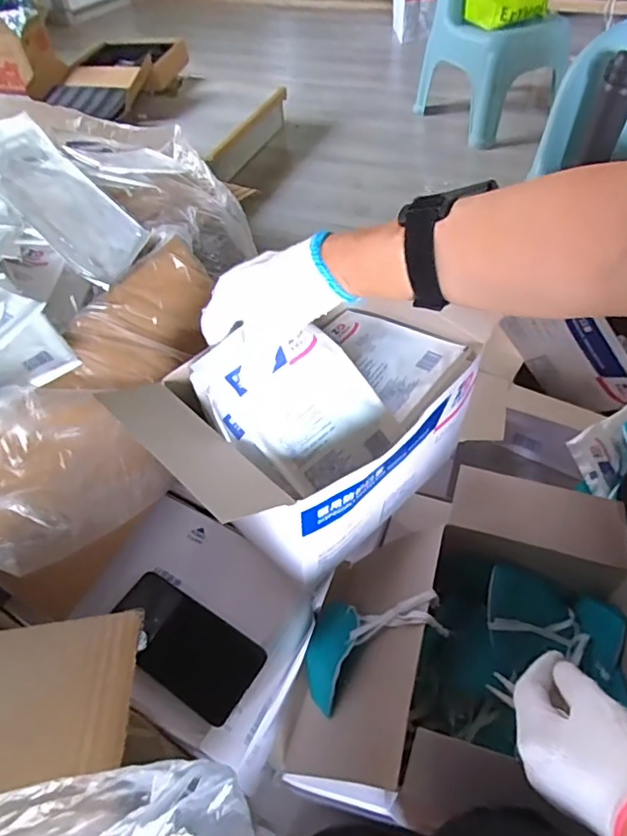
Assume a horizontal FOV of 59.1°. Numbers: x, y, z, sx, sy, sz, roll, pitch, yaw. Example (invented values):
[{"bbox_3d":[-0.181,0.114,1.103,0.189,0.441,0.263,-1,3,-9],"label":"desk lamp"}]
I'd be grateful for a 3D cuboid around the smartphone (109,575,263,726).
[{"bbox_3d":[-0.129,0.218,0.538,0.158,0.014,0.075,26,57,23],"label":"smartphone"}]

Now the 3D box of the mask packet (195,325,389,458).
[{"bbox_3d":[-0.013,-0.025,0.500,0.150,0.021,0.125,43,72,-10],"label":"mask packet"}]

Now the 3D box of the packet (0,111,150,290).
[{"bbox_3d":[-0.269,-0.232,0.595,0.013,0.176,0.130,-31,29,32],"label":"packet"}]

